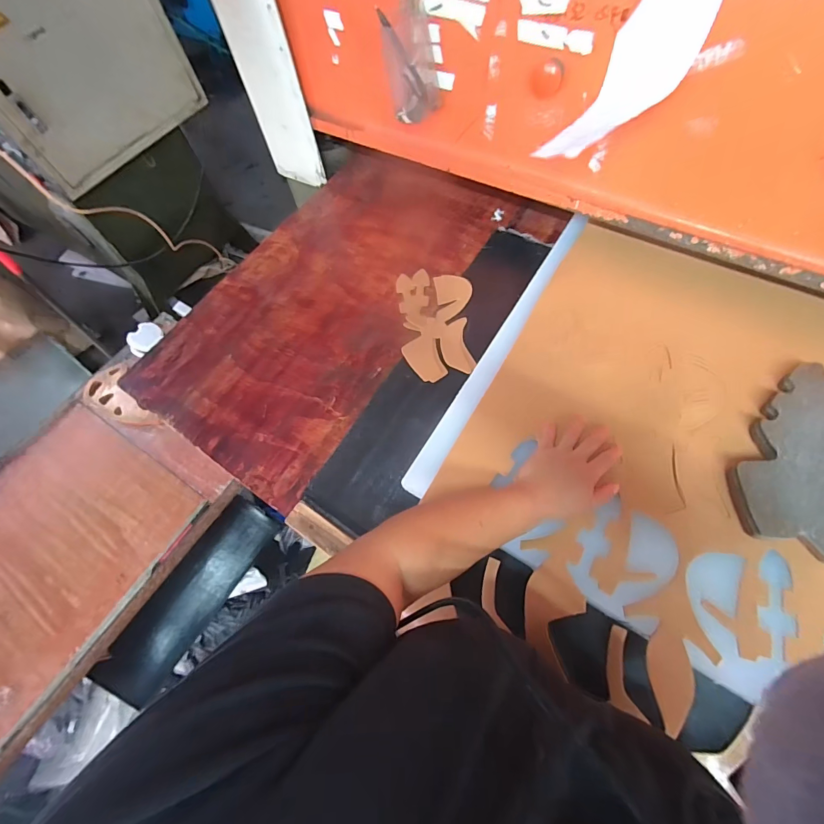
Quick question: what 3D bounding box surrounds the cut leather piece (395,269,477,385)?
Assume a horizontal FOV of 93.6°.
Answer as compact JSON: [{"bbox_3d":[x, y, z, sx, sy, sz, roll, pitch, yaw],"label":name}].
[{"bbox_3d":[0.042,-0.151,0.643,0.119,0.005,0.219,-9,62,7],"label":"cut leather piece"}]

